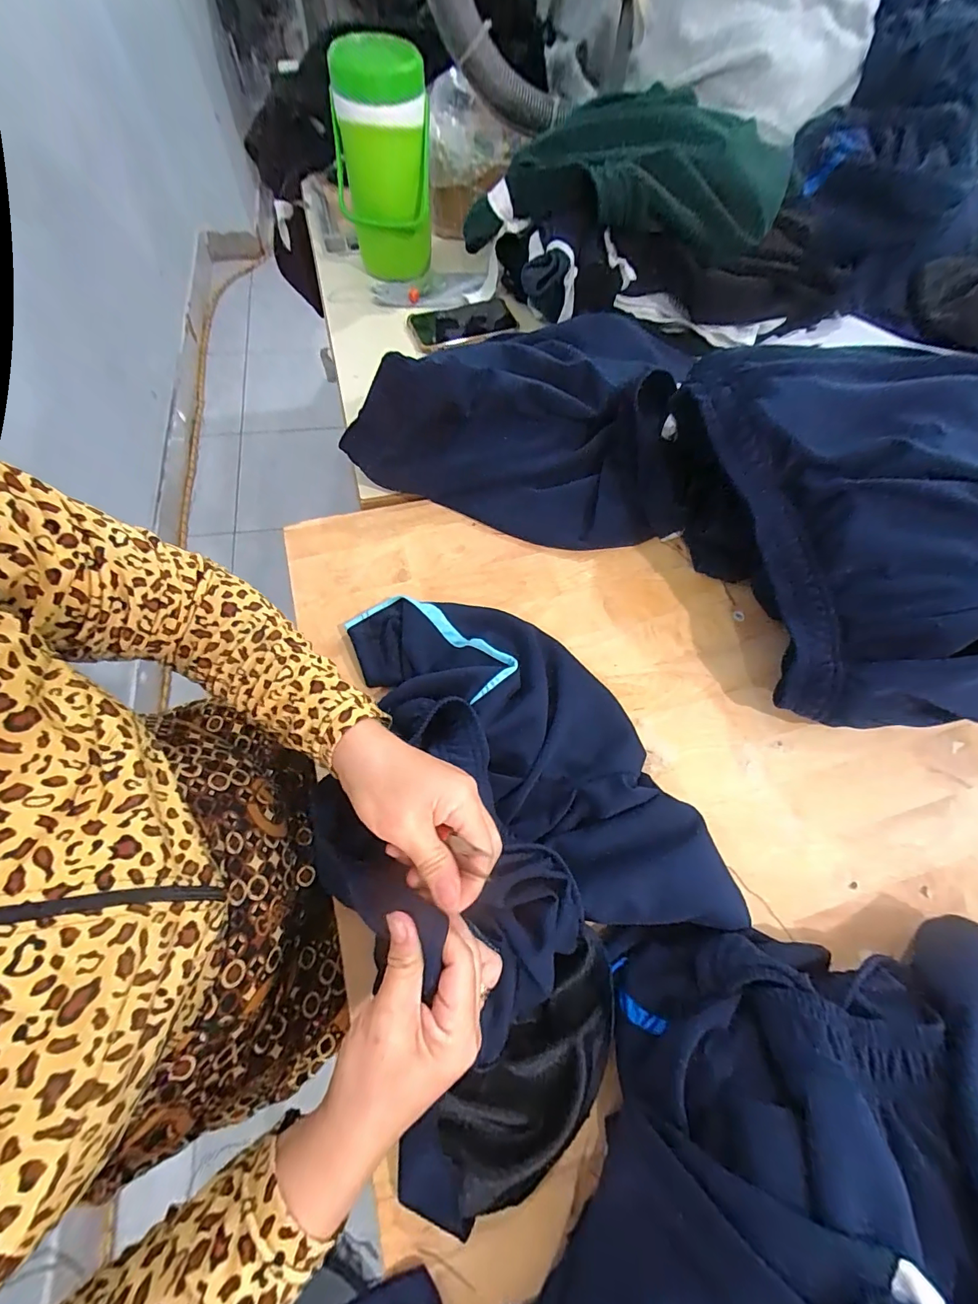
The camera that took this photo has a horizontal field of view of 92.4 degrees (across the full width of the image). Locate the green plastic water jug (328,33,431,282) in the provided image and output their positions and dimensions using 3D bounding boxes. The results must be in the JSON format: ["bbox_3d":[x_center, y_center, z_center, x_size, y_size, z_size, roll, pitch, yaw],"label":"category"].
[{"bbox_3d":[-0.137,-0.613,0.615,0.108,0.216,0.123,-7,67,-6],"label":"green plastic water jug"}]

